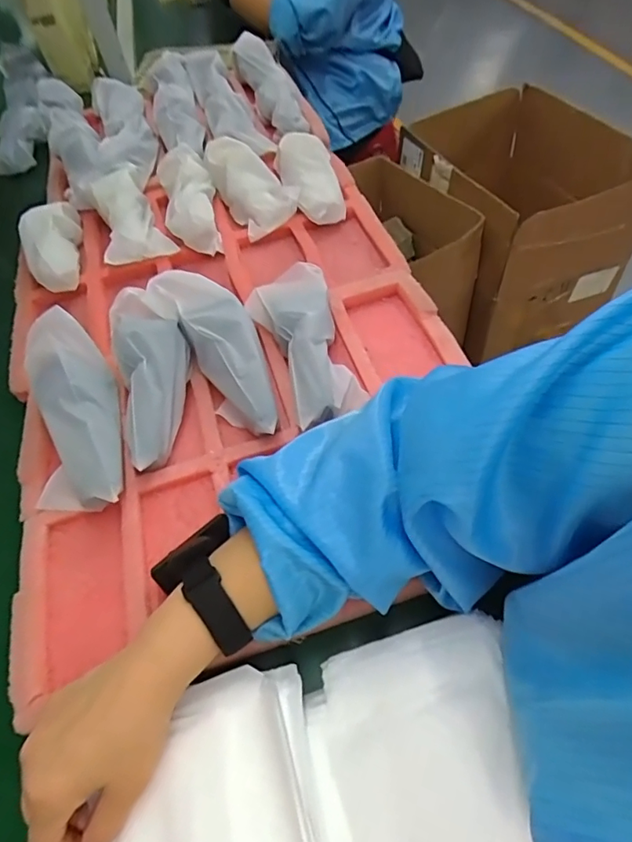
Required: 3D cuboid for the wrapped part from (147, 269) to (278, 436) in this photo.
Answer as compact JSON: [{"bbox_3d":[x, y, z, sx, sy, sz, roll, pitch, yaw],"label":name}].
[{"bbox_3d":[-0.089,-0.069,0.491,0.076,0.045,0.192,-30,77,-14],"label":"wrapped part"}]

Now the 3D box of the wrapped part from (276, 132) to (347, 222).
[{"bbox_3d":[-0.009,-0.330,0.684,0.071,0.048,0.164,-16,57,-6],"label":"wrapped part"}]

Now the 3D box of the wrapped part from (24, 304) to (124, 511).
[{"bbox_3d":[-0.226,-0.005,0.465,0.077,0.051,0.186,-18,70,-7],"label":"wrapped part"}]

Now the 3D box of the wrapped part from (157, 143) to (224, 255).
[{"bbox_3d":[-0.170,-0.299,0.670,0.069,0.058,0.173,-15,53,-3],"label":"wrapped part"}]

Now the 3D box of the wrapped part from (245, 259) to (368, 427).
[{"bbox_3d":[-0.006,-0.077,0.503,0.084,0.060,0.191,-21,54,-7],"label":"wrapped part"}]

